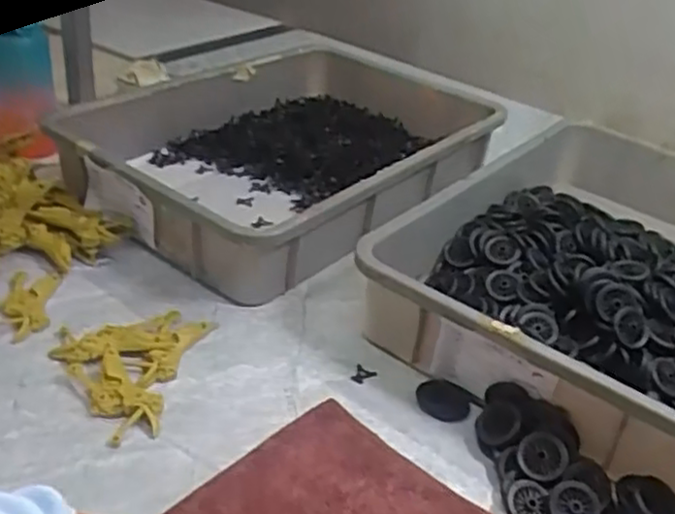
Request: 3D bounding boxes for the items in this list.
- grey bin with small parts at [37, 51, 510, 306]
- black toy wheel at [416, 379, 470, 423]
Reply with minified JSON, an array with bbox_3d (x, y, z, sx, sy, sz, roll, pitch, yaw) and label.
[{"bbox_3d":[-0.059,-0.170,1.003,0.485,0.107,0.597,27,39,30],"label":"grey bin with small parts"},{"bbox_3d":[0.094,0.128,0.645,0.047,0.010,0.042,15,34,15],"label":"black toy wheel"}]

